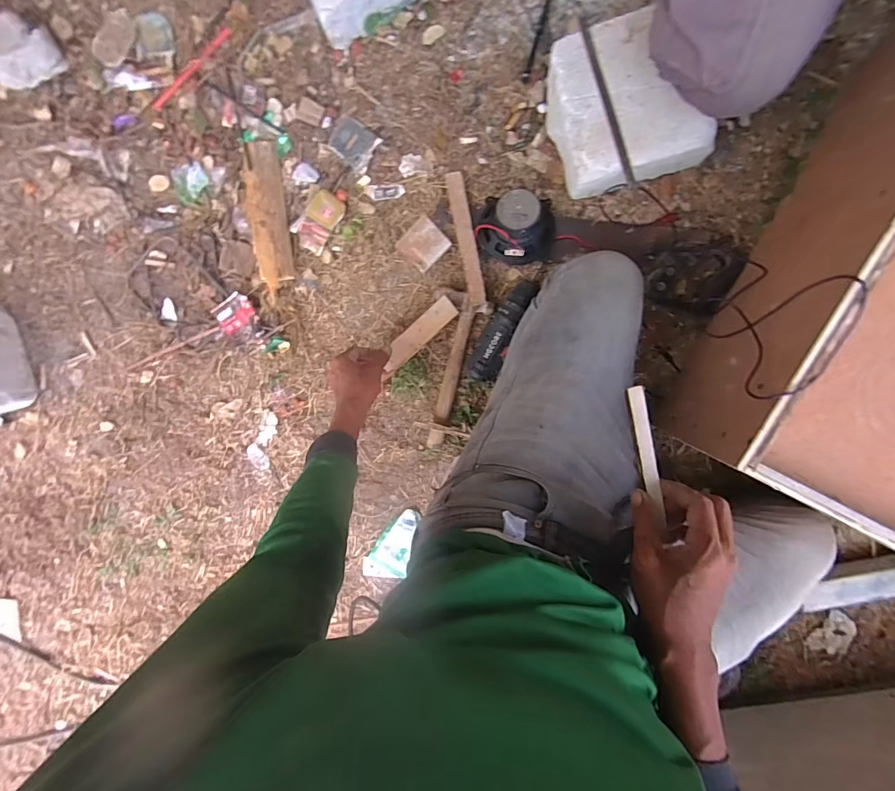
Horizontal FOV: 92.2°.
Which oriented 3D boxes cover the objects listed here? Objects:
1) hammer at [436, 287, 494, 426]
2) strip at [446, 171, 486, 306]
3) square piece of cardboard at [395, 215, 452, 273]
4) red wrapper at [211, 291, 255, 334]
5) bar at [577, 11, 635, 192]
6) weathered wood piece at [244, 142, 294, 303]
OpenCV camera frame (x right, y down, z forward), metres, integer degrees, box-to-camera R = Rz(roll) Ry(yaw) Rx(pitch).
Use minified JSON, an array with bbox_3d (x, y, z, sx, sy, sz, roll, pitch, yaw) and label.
[{"bbox_3d":[0.011,-0.063,0.737,0.090,0.029,0.221,10,97,3],"label":"hammer"},{"bbox_3d":[0.030,-0.267,0.720,0.026,0.013,0.235,-10,83,3],"label":"strip"},{"bbox_3d":[-0.042,-0.260,0.741,0.072,0.013,0.070,-43,92,7],"label":"square piece of cardboard"},{"bbox_3d":[-0.400,-0.153,0.802,0.076,0.013,0.058,-35,93,7],"label":"red wrapper"},{"bbox_3d":[0.224,-0.409,0.604,0.014,0.009,0.229,-21,95,6],"label":"bar"},{"bbox_3d":[-0.323,-0.318,0.777,0.070,0.018,0.269,-8,96,5],"label":"weathered wood piece"}]

